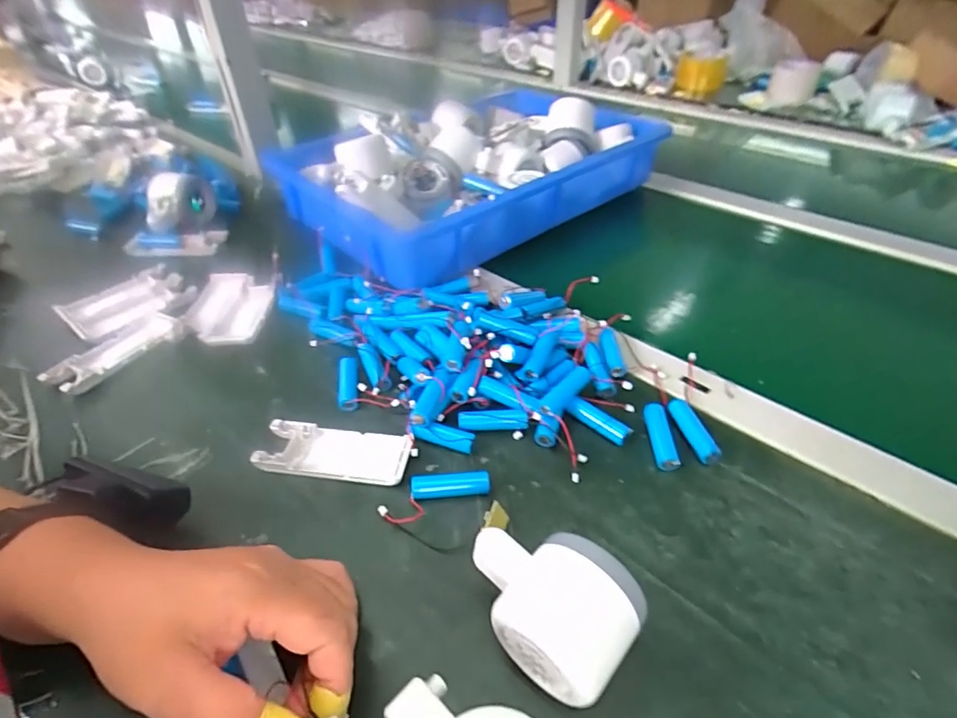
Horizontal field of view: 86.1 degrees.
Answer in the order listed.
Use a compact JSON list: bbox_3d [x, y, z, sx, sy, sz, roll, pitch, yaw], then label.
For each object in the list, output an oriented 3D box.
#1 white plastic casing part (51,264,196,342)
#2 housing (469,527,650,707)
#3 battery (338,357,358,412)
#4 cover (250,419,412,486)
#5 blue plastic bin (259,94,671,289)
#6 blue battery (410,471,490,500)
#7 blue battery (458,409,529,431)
[{"bbox_3d":[-0.348,-0.057,0.510,0.086,0.010,0.104,27,49,29],"label":"white plastic casing part"},{"bbox_3d":[0.034,0.122,0.258,0.083,0.053,0.054,27,49,29],"label":"housing"},{"bbox_3d":[-0.106,0.020,0.415,0.015,0.015,0.055,-9,42,-7],"label":"battery"},{"bbox_3d":[-0.101,0.064,0.359,0.104,0.008,0.038,3,42,7],"label":"cover"},{"bbox_3d":[-0.008,-0.235,0.627,0.393,0.100,0.282,-30,48,-28],"label":"blue plastic bin"},{"bbox_3d":[-0.019,0.083,0.336,0.051,0.014,0.012,-5,42,-3],"label":"blue battery"},{"bbox_3d":[0.011,0.044,0.374,0.050,0.010,0.012,-4,42,-1],"label":"blue battery"}]

